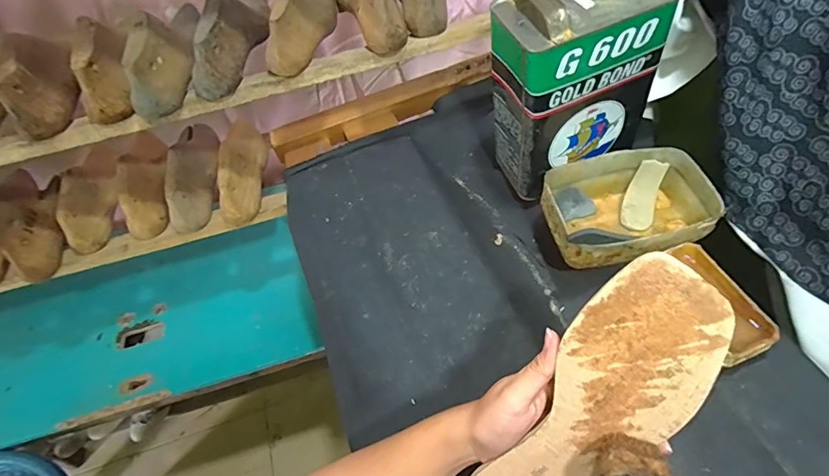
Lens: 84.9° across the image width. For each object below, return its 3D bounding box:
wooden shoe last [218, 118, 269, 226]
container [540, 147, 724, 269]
[{"bbox_3d":[-0.275,-0.128,0.720,0.056,0.076,0.224,-11,54,-2],"label":"wooden shoe last"},{"bbox_3d":[0.251,-0.037,0.543,0.184,0.084,0.127,-13,54,-4],"label":"container"}]

